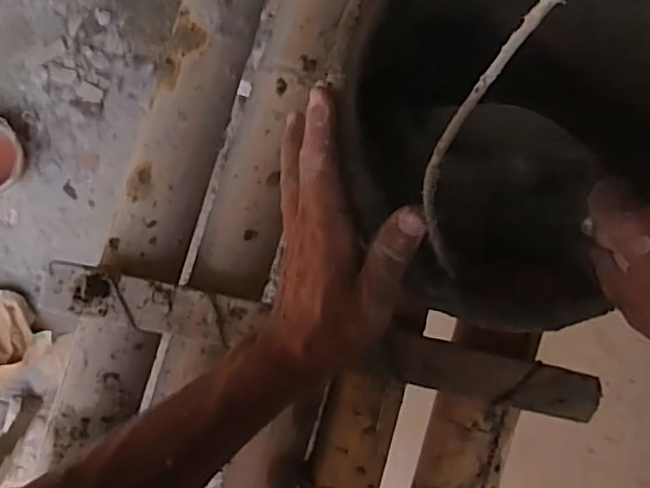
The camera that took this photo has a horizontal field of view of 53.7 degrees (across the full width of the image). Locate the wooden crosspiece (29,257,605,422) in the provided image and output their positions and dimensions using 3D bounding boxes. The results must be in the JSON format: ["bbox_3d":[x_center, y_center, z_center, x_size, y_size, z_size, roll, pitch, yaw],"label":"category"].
[{"bbox_3d":[0.004,0.074,0.486,0.420,0.020,0.037,13,87,-7],"label":"wooden crosspiece"}]

